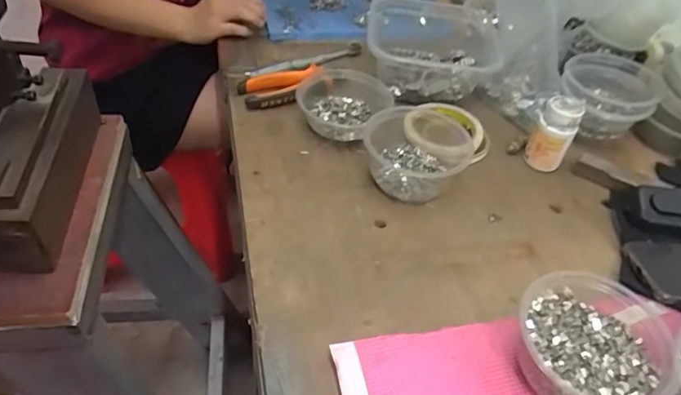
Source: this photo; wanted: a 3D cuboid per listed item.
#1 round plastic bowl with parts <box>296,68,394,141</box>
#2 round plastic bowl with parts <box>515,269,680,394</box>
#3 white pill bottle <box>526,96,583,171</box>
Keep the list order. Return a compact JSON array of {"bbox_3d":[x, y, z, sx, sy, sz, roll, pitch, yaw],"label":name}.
[{"bbox_3d":[0.006,-0.111,0.651,0.115,0.050,0.110,3,44,-3],"label":"round plastic bowl with parts"},{"bbox_3d":[0.198,0.118,0.420,0.116,0.062,0.129,19,46,12],"label":"round plastic bowl with parts"},{"bbox_3d":[0.252,-0.073,0.614,0.044,0.084,0.044,30,49,22],"label":"white pill bottle"}]

